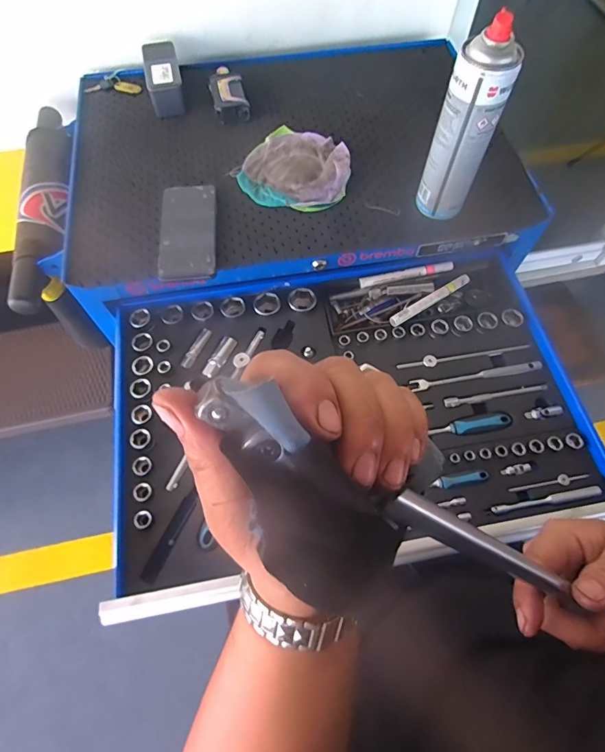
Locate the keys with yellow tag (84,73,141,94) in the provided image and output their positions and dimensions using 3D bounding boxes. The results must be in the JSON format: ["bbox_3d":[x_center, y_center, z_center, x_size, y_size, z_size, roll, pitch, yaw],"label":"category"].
[{"bbox_3d":[-0.328,-0.508,0.731,0.094,0.008,0.044,-2,63,-1],"label":"keys with yellow tag"}]

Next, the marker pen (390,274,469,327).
[{"bbox_3d":[0.189,-0.113,0.618,0.143,0.013,0.019,-32,68,-15],"label":"marker pen"}]

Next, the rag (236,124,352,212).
[{"bbox_3d":[-0.006,-0.318,0.625,0.157,0.029,0.161,15,64,7],"label":"rag"}]

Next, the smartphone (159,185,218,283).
[{"bbox_3d":[-0.156,-0.200,0.575,0.077,0.011,0.162,-6,64,-3],"label":"smartphone"}]

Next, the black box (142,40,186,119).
[{"bbox_3d":[-0.228,-0.495,0.696,0.058,0.048,0.139,-12,64,-6],"label":"black box"}]

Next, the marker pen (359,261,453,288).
[{"bbox_3d":[0.158,-0.157,0.639,0.143,0.019,0.015,-9,64,-5],"label":"marker pen"}]

